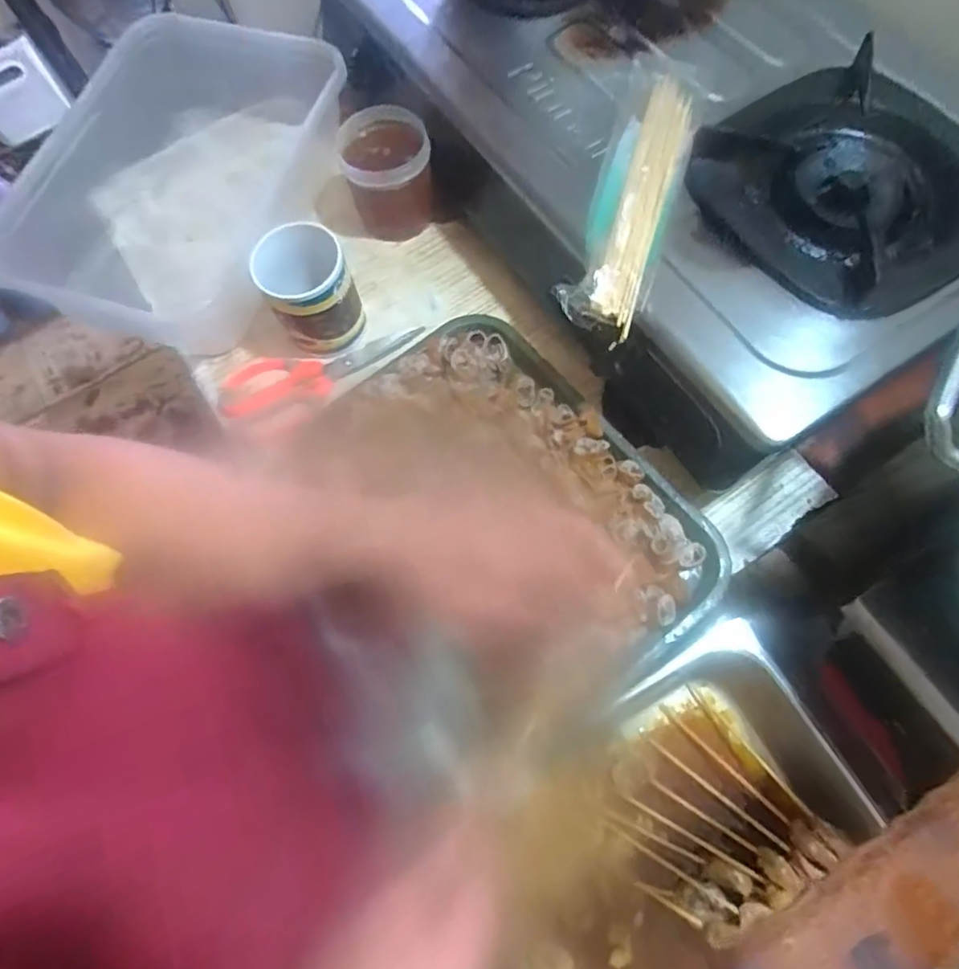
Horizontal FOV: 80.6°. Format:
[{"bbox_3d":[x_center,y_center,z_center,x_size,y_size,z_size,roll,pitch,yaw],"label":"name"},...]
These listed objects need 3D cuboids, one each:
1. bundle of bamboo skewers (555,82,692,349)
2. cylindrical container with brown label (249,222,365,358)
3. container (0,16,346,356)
[{"bbox_3d":[0.119,-0.226,0.439,0.058,0.029,0.240,18,72,9],"label":"bundle of bamboo skewers"},{"bbox_3d":[-0.154,-0.175,0.529,0.075,0.105,0.075,-1,70,2],"label":"cylindrical container with brown label"},{"bbox_3d":[-0.317,-0.312,0.593,0.269,0.105,0.370,21,73,10],"label":"container"}]

